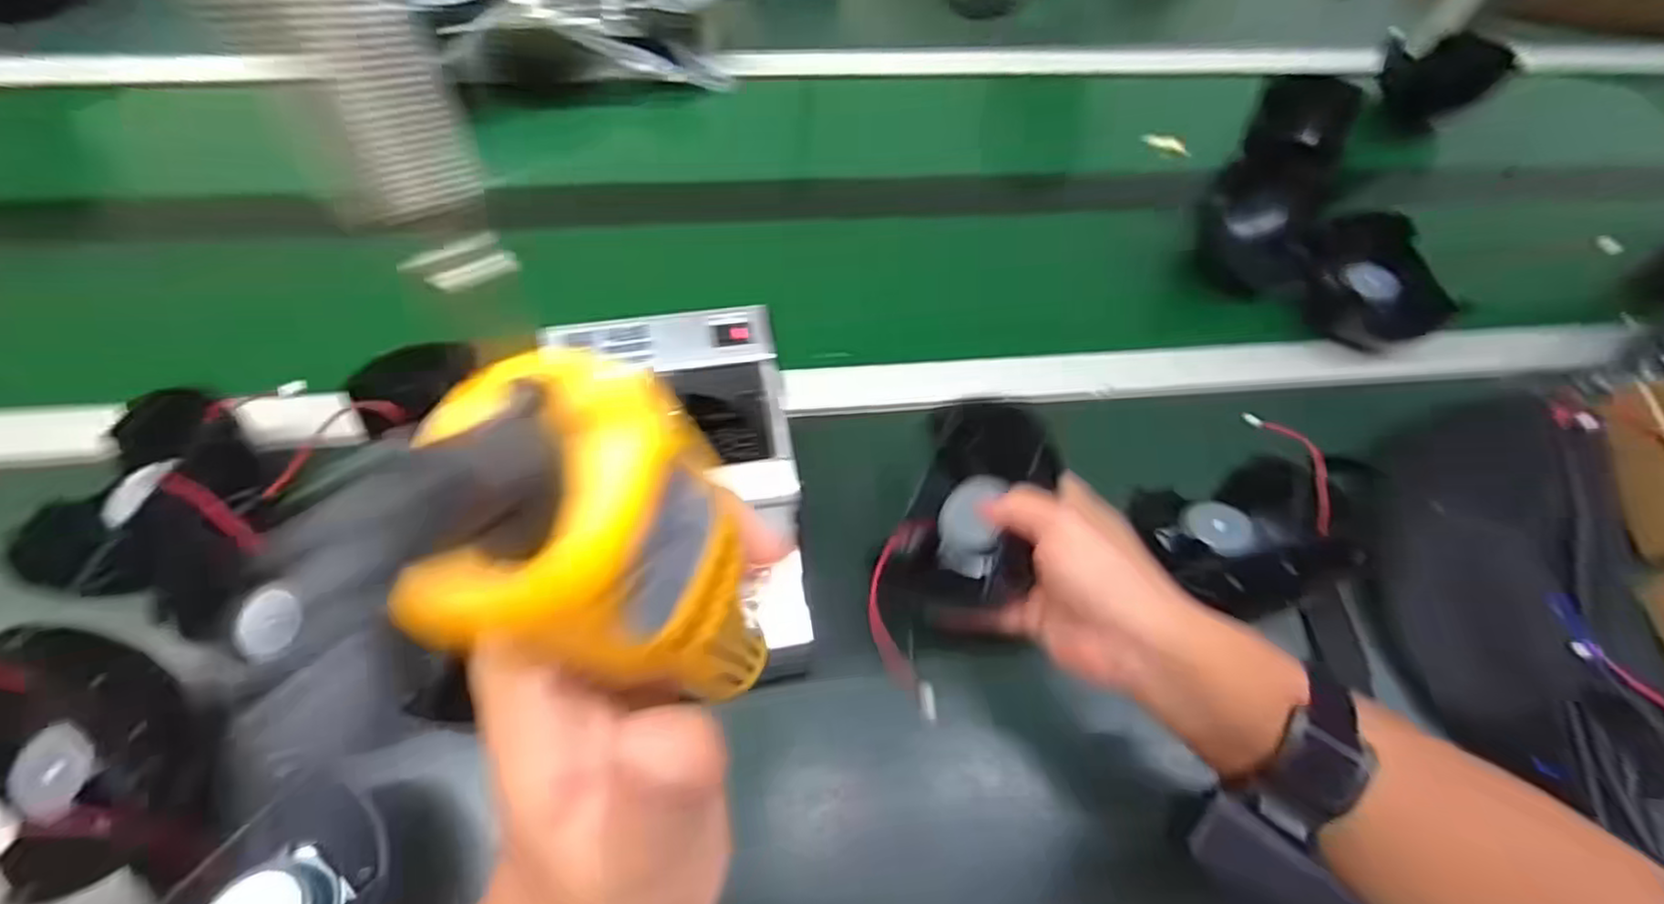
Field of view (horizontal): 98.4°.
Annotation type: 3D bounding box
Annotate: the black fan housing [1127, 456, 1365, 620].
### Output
[{"bbox_3d":[0.254,0.059,0.467,0.128,0.075,0.091,-6,59,-8],"label":"black fan housing"}]

